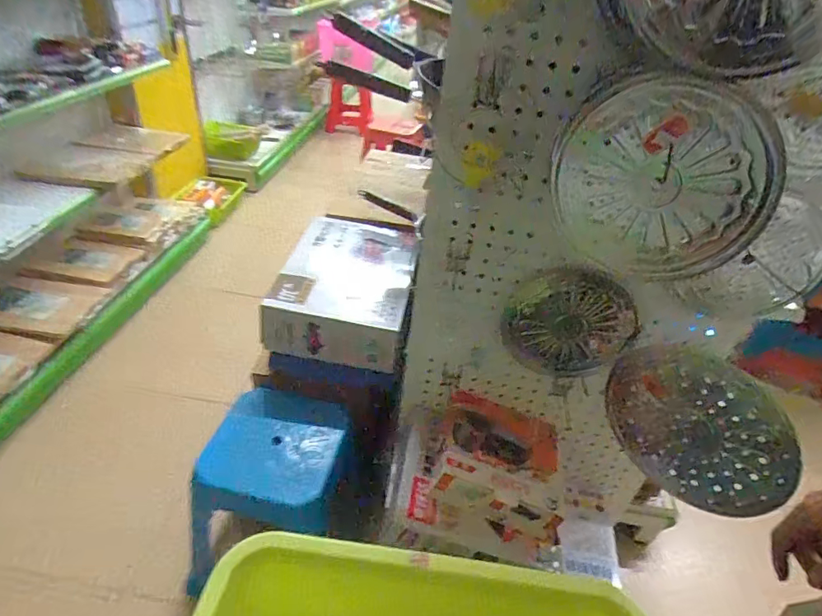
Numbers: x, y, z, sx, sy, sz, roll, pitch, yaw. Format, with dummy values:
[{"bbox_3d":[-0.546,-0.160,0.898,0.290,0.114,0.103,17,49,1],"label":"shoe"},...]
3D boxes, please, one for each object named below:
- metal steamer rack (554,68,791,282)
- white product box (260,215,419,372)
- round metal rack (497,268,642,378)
[{"bbox_3d":[0.317,-0.163,0.641,0.254,0.245,0.055,24,40,21],"label":"metal steamer rack"},{"bbox_3d":[-0.163,-0.054,1.263,0.314,0.158,0.440,8,37,2],"label":"white product box"},{"bbox_3d":[0.298,0.035,0.930,0.235,0.255,0.013,11,37,5],"label":"round metal rack"}]

